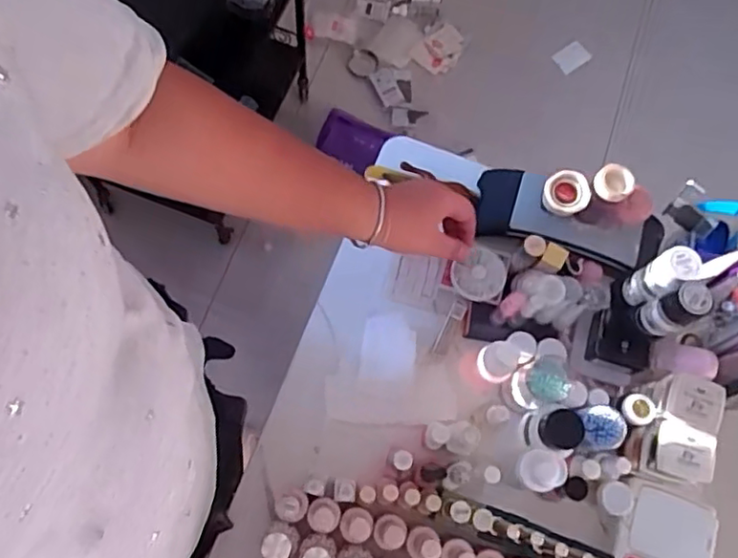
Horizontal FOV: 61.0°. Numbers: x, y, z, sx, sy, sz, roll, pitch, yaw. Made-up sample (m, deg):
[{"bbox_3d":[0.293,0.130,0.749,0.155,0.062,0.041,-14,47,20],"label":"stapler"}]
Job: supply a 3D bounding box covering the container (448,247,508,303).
[{"bbox_3d":[0.118,-0.004,0.661,0.058,0.020,0.051,-34,75,-8],"label":"container"}]

